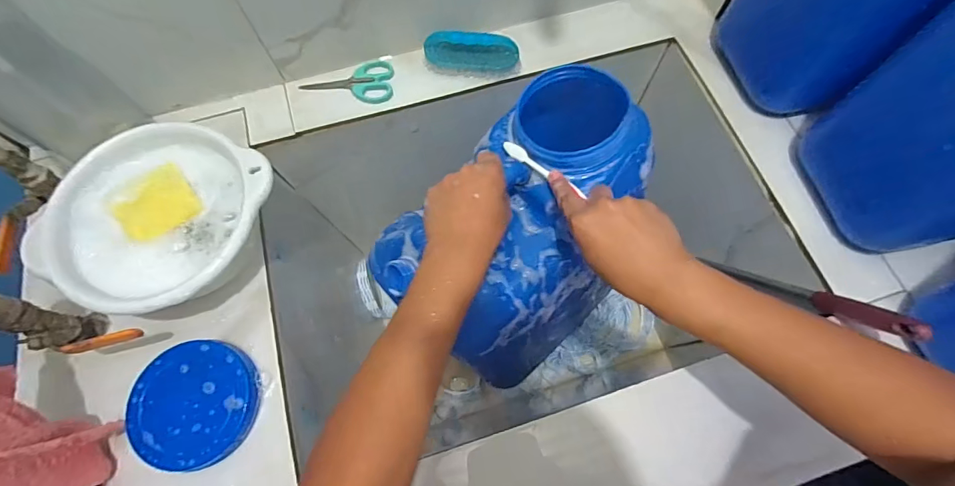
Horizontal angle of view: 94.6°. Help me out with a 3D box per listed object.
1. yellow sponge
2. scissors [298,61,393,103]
[{"bbox_3d":[-0.343,-0.040,0.473,0.075,0.010,0.067,-39,74,-13],"label":"yellow sponge"},{"bbox_3d":[-0.172,-0.209,0.586,0.122,0.009,0.060,-9,69,-3],"label":"scissors"}]

